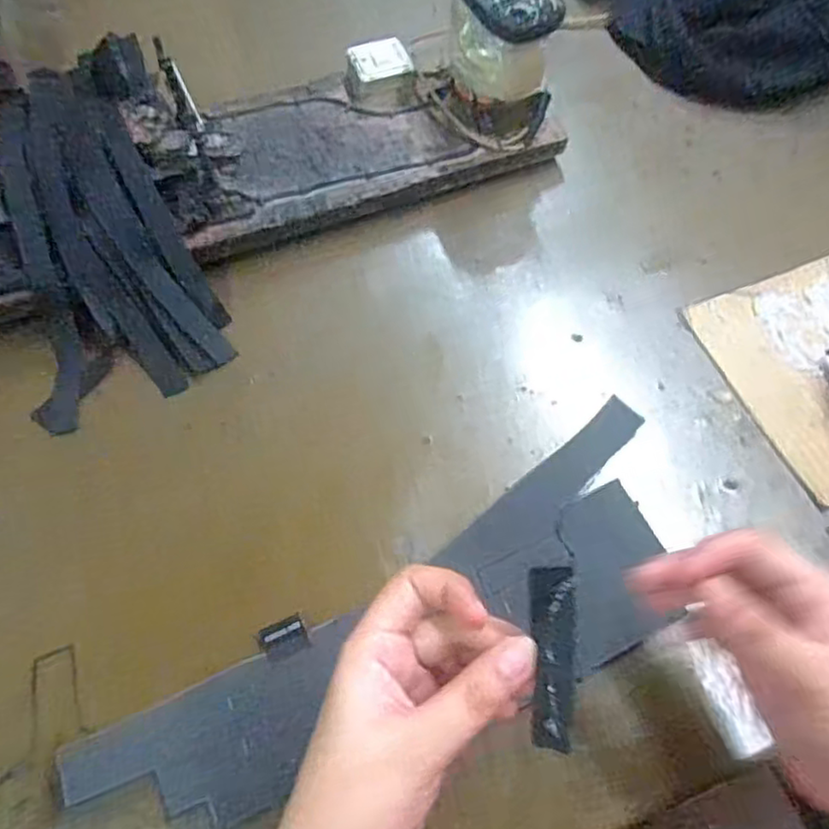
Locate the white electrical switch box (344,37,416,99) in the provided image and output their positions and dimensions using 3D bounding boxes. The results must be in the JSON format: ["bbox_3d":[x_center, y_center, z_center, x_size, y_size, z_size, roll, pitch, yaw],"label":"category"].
[{"bbox_3d":[-0.028,-0.276,0.536,0.053,0.023,0.050,-18,66,-10],"label":"white electrical switch box"}]

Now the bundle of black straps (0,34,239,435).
[{"bbox_3d":[-0.213,-0.129,0.453,0.118,0.029,0.247,-16,88,-9],"label":"bundle of black straps"}]

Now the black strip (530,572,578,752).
[{"bbox_3d":[0.050,0.087,0.240,0.016,0.006,0.061,3,72,0],"label":"black strip"}]

